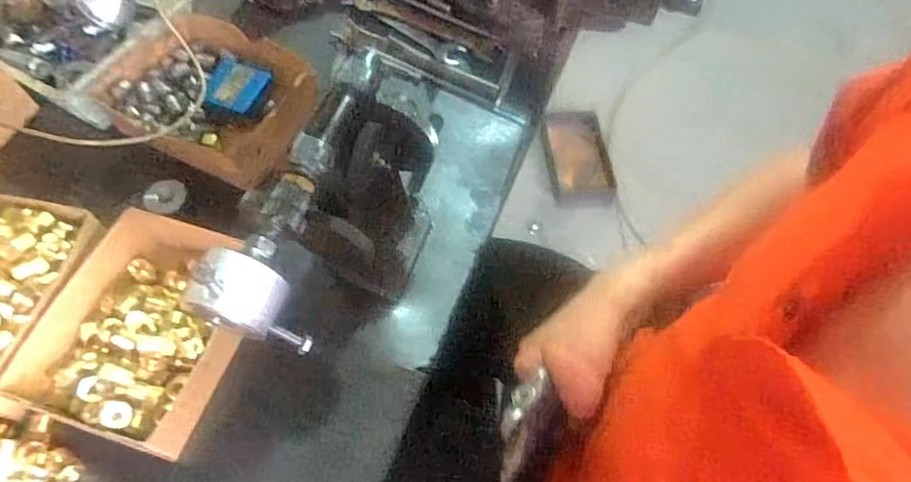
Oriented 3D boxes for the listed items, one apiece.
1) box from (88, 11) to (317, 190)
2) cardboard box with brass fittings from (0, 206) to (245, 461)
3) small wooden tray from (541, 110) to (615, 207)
[{"bbox_3d":[-0.224,-0.137,0.543,0.187,0.048,0.145,23,63,12],"label":"box"},{"bbox_3d":[-0.230,0.061,0.432,0.142,0.057,0.155,16,61,8],"label":"cardboard box with brass fittings"},{"bbox_3d":[0.278,-0.195,1.320,0.139,0.017,0.282,-1,60,-1],"label":"small wooden tray"}]

